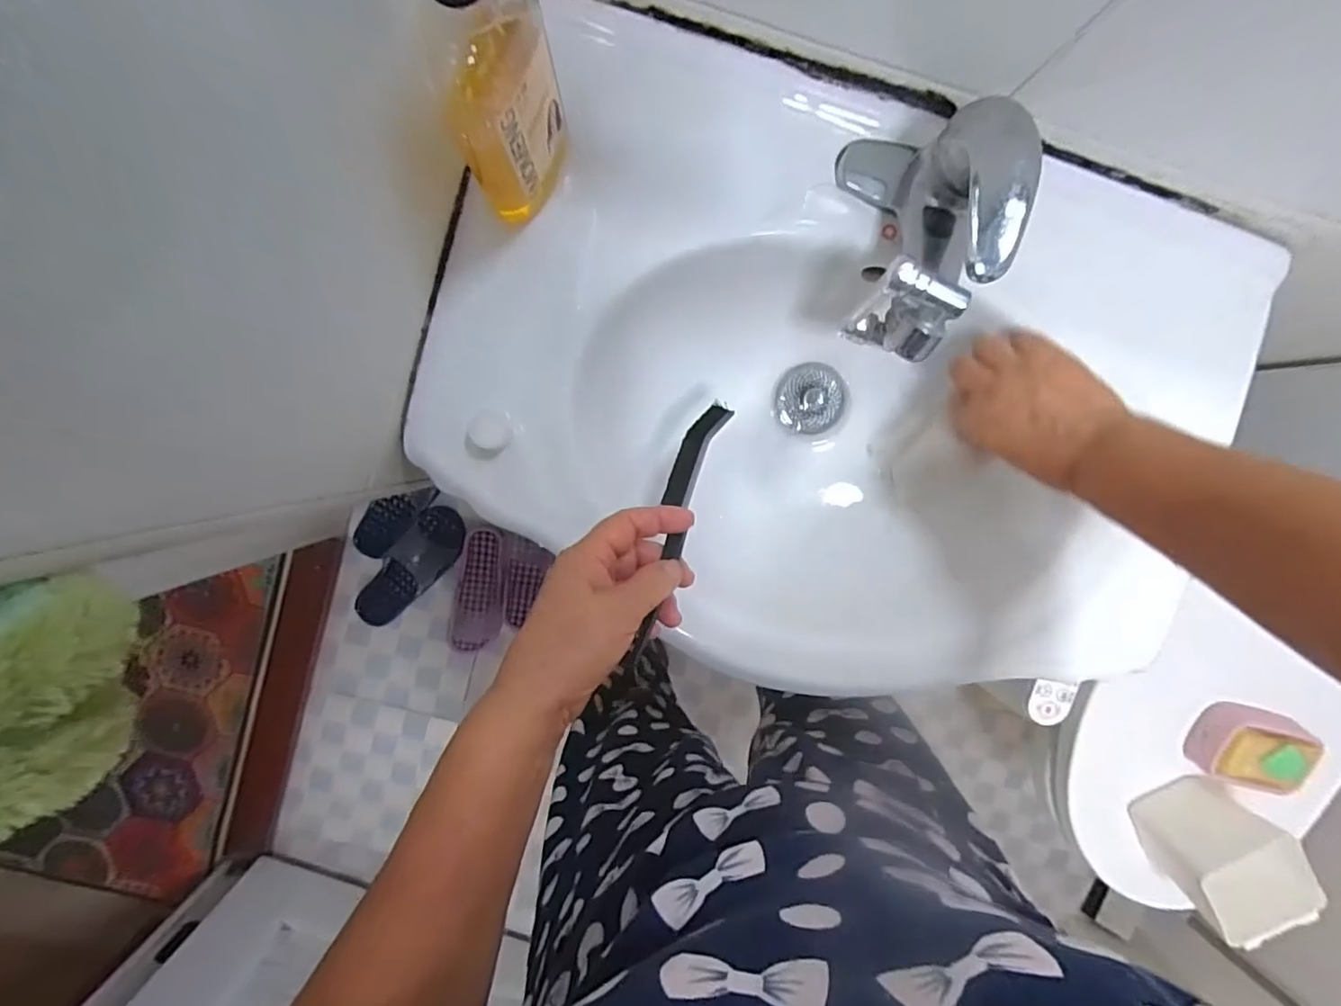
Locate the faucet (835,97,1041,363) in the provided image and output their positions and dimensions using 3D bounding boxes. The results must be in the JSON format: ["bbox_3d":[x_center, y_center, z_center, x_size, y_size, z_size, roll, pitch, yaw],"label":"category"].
[{"bbox_3d":[0.157,-0.162,0.359,0.082,0.112,0.151,0,96,-2],"label":"faucet"}]

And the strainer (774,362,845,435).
[{"bbox_3d":[0.125,-0.093,0.530,0.062,0.010,0.060,0,95,-1],"label":"strainer"}]

